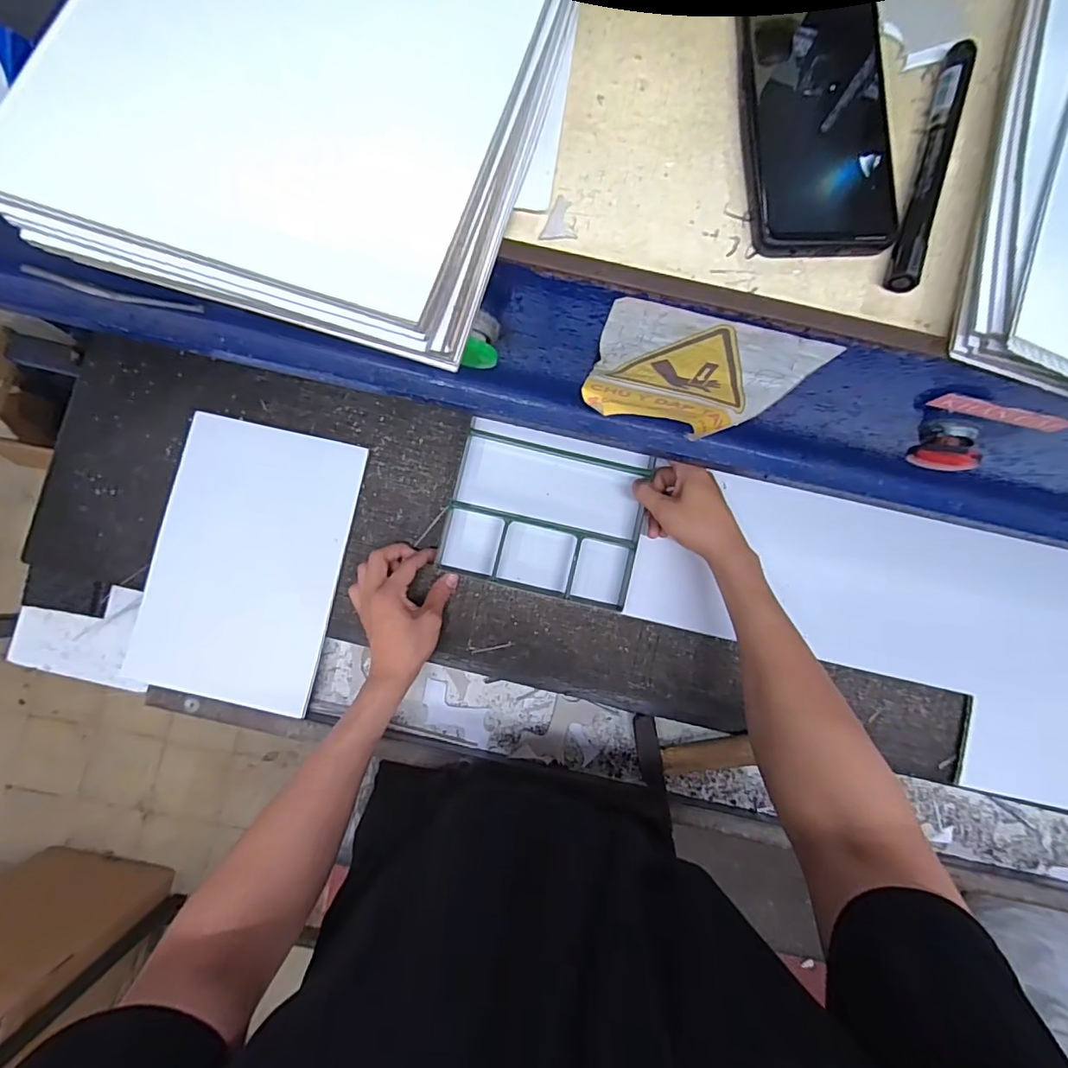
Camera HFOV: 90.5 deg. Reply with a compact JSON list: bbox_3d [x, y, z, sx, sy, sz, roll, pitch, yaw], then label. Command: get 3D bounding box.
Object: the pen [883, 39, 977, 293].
[{"bbox_3d":[0.214,-0.200,0.287,0.015,0.014,0.143,17,84,0],"label":"pen"}]

